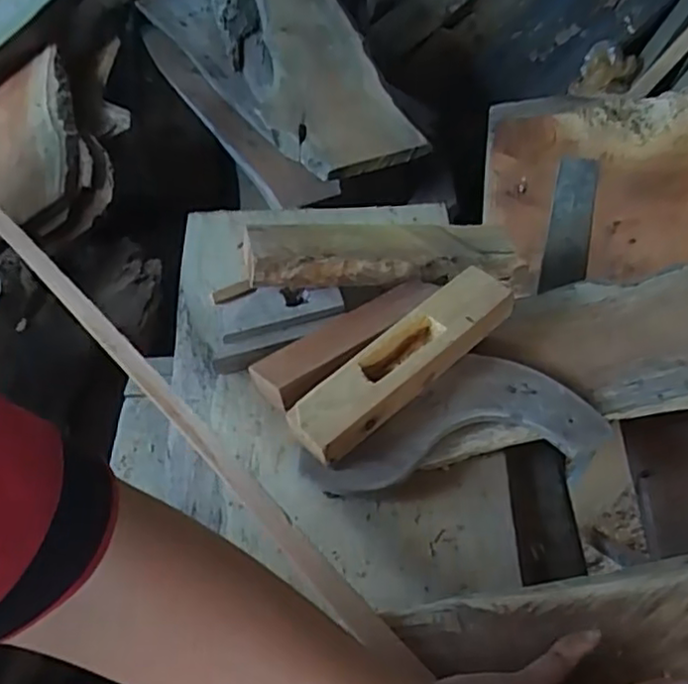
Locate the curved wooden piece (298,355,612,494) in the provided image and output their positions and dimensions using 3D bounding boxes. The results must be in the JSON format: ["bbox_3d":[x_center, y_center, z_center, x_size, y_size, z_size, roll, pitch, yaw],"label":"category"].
[{"bbox_3d":[0.083,0.065,0.521,0.219,0.042,0.107,-1,55,2],"label":"curved wooden piece"}]

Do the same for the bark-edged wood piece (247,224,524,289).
[{"bbox_3d":[0.040,-0.083,0.611,0.254,0.038,0.065,-4,54,-17],"label":"bark-edged wood piece"}]

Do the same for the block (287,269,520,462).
[{"bbox_3d":[0.052,0.008,0.522,0.222,0.031,0.055,-37,61,-21],"label":"block"}]

